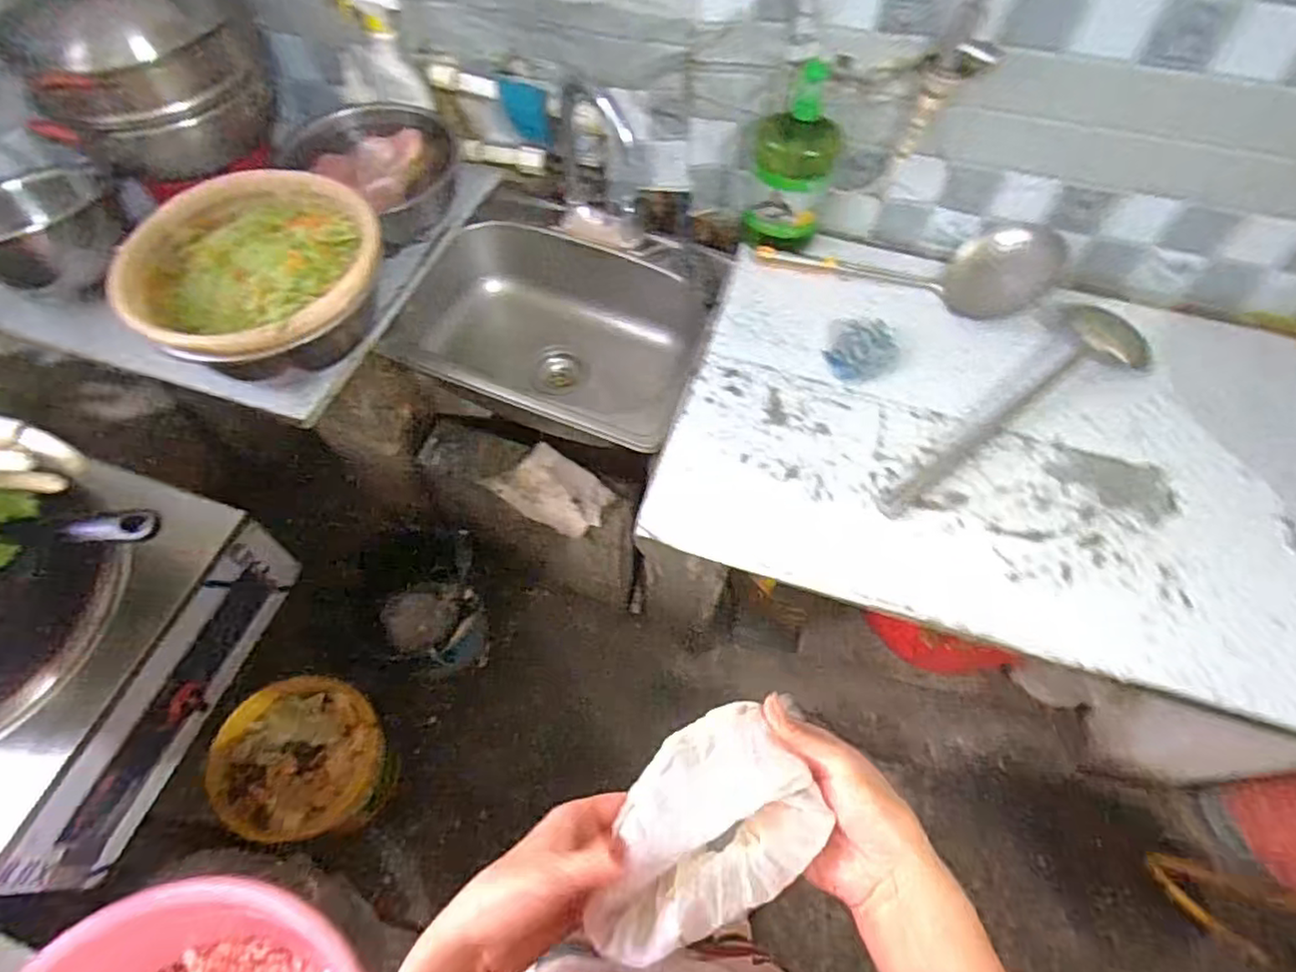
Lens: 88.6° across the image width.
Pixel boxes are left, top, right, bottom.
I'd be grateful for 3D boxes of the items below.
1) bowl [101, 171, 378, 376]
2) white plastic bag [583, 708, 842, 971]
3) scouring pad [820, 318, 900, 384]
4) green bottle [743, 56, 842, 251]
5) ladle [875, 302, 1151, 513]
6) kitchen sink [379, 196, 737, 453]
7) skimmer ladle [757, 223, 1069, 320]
[{"bbox_3d":[-0.509,-0.269,0.887,0.294,0.138,0.297,1,58,-1],"label":"bowl"},{"bbox_3d":[0.026,0.211,0.410,0.148,0.053,0.104,-24,62,-15],"label":"white plastic bag"},{"bbox_3d":[0.309,-0.203,0.948,0.106,0.045,0.110,17,59,9],"label":"scouring pad"},{"bbox_3d":[0.211,-0.458,0.969,0.113,0.247,0.099,12,59,6],"label":"green bottle"},{"bbox_3d":[0.482,-0.101,0.863,0.457,0.060,0.112,-32,64,-19],"label":"ladle"},{"bbox_3d":[-0.127,-0.250,1.148,0.478,0.243,0.415,22,60,12],"label":"kitchen sink"},{"bbox_3d":[0.401,-0.362,1.002,0.444,0.104,0.117,17,59,9],"label":"skimmer ladle"}]

